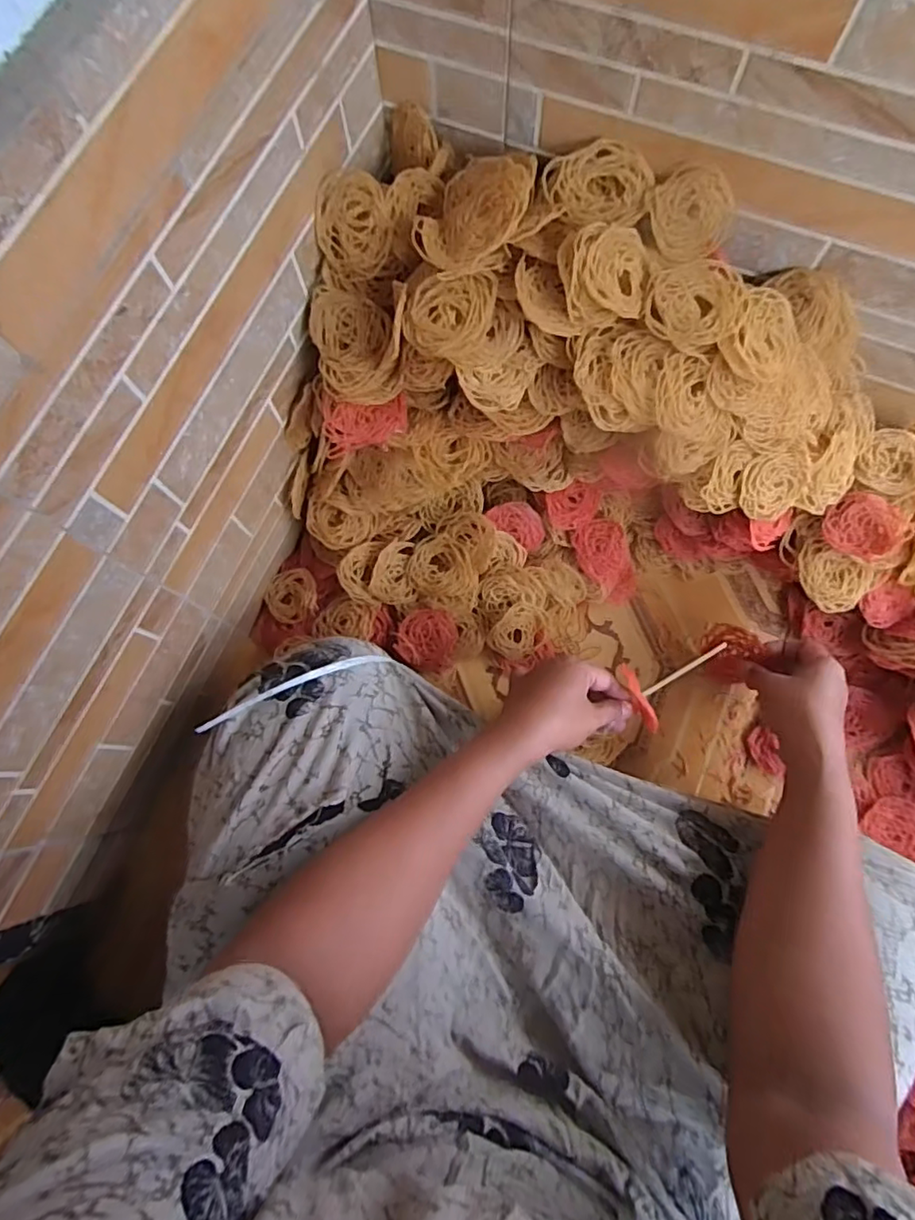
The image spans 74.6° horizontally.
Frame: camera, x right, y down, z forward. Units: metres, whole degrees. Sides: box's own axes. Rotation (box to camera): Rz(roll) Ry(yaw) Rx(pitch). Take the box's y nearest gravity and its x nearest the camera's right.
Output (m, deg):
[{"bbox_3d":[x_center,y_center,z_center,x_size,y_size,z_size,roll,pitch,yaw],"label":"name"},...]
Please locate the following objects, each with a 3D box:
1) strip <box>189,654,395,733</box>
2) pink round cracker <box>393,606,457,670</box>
[{"bbox_3d":[-0.124,0.059,0.473,0.159,0.034,0.012,-21,76,-22],"label":"strip"},{"bbox_3d":[-0.029,0.028,0.581,0.056,0.009,0.056,16,77,6],"label":"pink round cracker"}]

